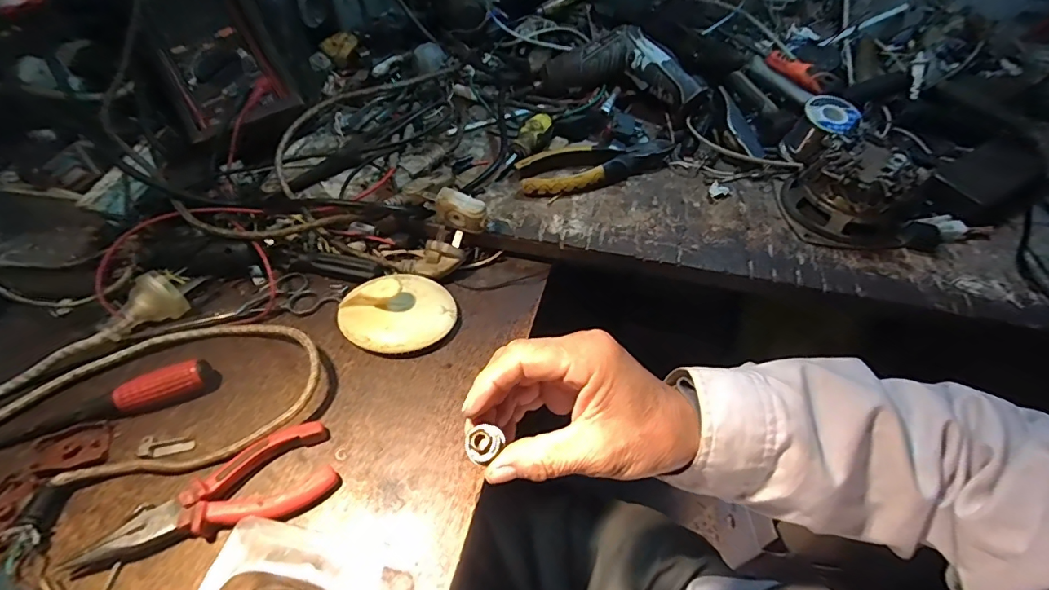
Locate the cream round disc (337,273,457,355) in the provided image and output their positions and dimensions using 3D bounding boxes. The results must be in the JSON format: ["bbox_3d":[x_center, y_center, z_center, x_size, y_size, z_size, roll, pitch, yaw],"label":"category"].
[{"bbox_3d":[-0.099,0.009,0.377,0.084,0.033,0.071,-31,61,-22],"label":"cream round disc"}]

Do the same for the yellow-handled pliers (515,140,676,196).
[{"bbox_3d":[0.073,-0.127,0.472,0.159,0.020,0.046,-12,55,-10],"label":"yellow-handled pliers"}]

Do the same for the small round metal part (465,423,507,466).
[{"bbox_3d":[-0.023,0.081,0.262,0.019,0.005,0.020,1,54,-1],"label":"small round metal part"}]

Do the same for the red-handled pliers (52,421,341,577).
[{"bbox_3d":[-0.190,0.131,0.292,0.142,0.016,0.053,-27,59,-20],"label":"red-handled pliers"}]

